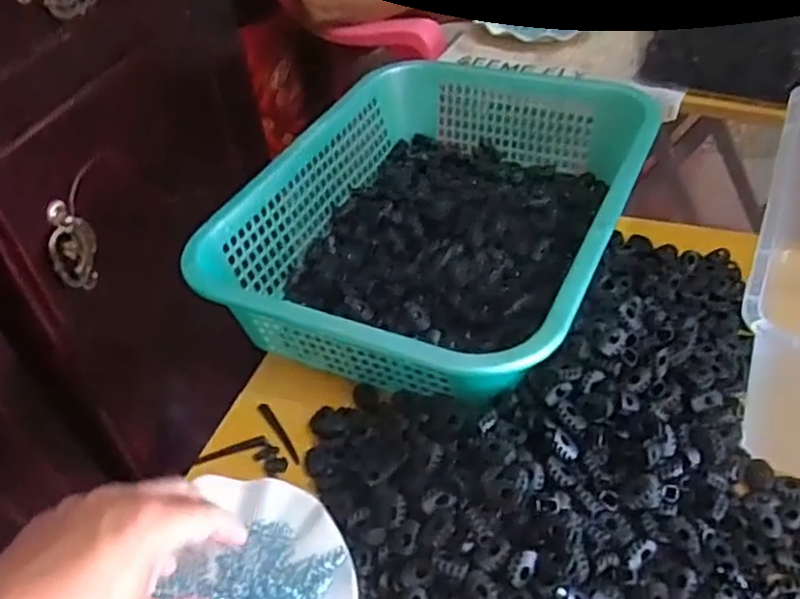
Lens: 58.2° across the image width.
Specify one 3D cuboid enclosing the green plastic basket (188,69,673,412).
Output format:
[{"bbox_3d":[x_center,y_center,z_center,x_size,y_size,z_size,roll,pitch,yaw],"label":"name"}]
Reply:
[{"bbox_3d":[0.044,-0.086,0.636,0.294,0.097,0.370,17,51,21],"label":"green plastic basket"}]

